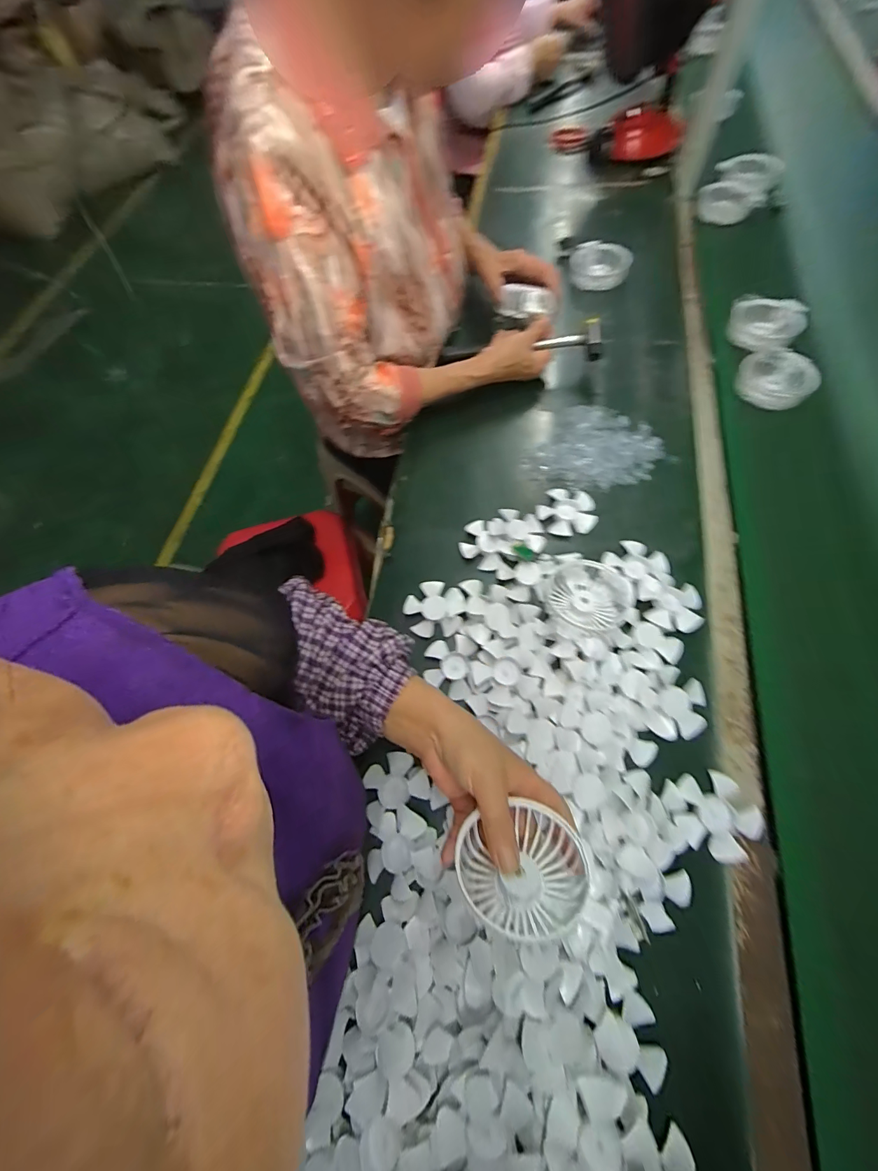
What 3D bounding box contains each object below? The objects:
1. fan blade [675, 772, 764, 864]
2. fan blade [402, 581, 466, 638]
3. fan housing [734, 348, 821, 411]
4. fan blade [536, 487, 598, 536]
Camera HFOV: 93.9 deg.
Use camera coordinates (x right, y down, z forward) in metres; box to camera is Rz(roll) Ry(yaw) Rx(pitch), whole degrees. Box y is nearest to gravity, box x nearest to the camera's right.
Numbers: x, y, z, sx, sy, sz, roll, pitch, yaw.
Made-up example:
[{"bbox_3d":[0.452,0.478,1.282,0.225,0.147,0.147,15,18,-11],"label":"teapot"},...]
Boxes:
[{"bbox_3d":[0.255,0.212,0.378,0.069,0.016,0.069,-1,67,3],"label":"fan blade"},{"bbox_3d":[-0.005,0.027,0.490,0.071,0.015,0.071,-6,60,10],"label":"fan blade"},{"bbox_3d":[0.489,-0.299,0.598,0.094,0.036,0.098,-39,69,-13],"label":"fan housing"},{"bbox_3d":[0.164,-0.095,0.528,0.072,0.010,0.069,-1,67,3],"label":"fan blade"}]

